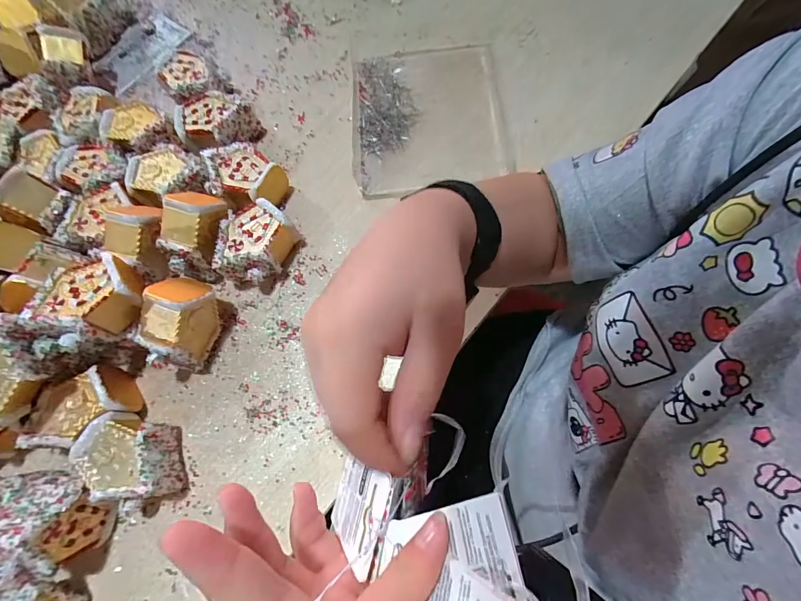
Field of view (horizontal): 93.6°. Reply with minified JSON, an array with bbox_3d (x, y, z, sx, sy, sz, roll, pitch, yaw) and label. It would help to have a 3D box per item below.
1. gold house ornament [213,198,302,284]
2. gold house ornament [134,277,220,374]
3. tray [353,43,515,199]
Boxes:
[{"bbox_3d":[-0.144,-0.054,0.384,0.064,0.047,0.082,22,75,11],"label":"gold house ornament"},{"bbox_3d":[-0.202,0.022,0.352,0.048,0.070,0.082,12,73,8],"label":"gold house ornament"},{"bbox_3d":[0.034,-0.218,0.447,0.180,0.008,0.196,-6,75,-3],"label":"tray"}]

